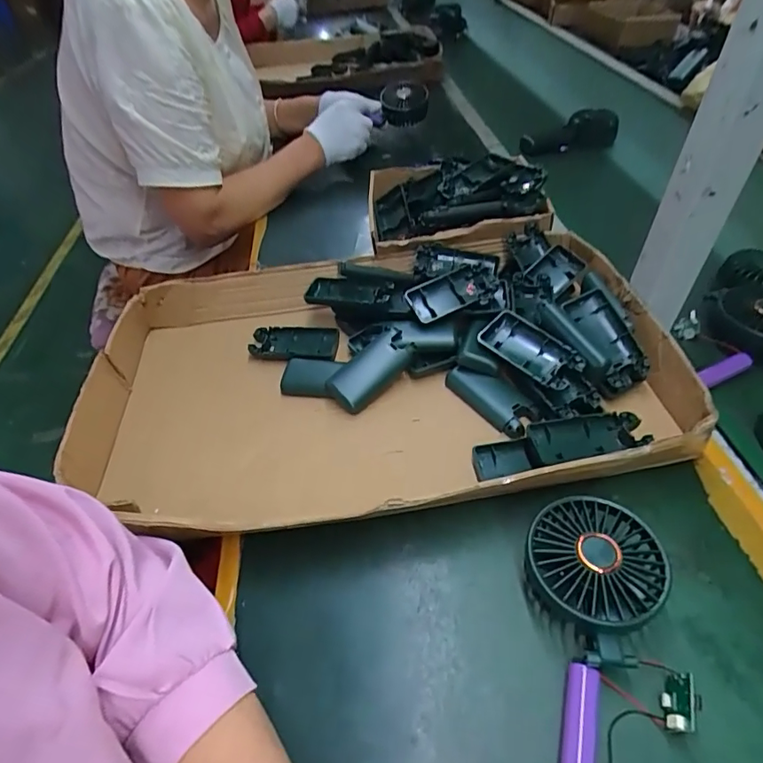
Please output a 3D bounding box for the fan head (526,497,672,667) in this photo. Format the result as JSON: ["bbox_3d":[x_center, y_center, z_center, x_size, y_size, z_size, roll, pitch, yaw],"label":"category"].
[{"bbox_3d":[0.141,0.129,0.337,0.082,0.047,0.093,28,55,28],"label":"fan head"}]

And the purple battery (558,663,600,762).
[{"bbox_3d":[0.115,0.203,0.290,0.019,0.018,0.065,13,49,17],"label":"purple battery"}]

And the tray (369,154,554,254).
[{"bbox_3d":[0.091,-0.233,0.625,0.209,0.055,0.173,-2,46,0],"label":"tray"}]

